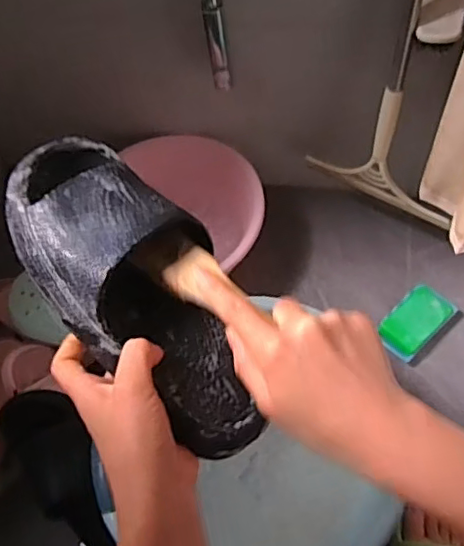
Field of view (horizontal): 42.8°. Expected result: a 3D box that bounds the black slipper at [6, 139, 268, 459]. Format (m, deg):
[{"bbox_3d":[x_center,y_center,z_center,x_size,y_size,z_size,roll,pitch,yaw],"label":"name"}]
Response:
[{"bbox_3d":[-0.068,0.005,0.422,0.112,0.068,0.265,-32,80,-15],"label":"black slipper"}]

